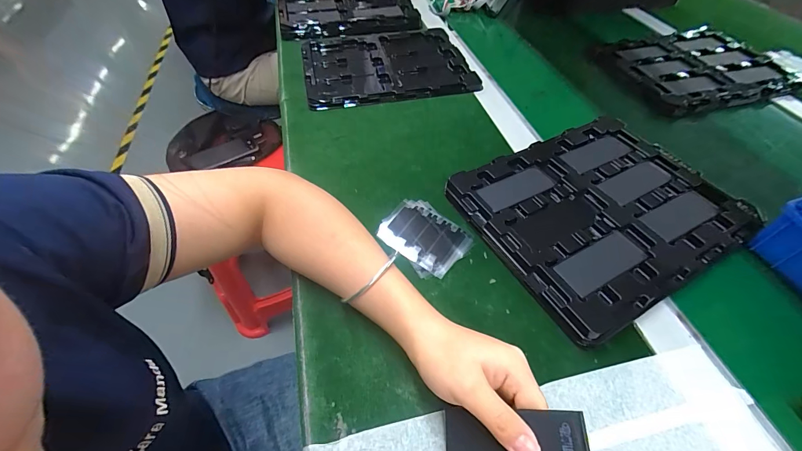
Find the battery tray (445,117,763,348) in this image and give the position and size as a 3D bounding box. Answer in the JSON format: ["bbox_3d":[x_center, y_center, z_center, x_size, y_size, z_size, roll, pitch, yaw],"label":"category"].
[{"bbox_3d":[0.221,-0.022,0.385,0.269,0.025,0.220,-24,55,-18],"label":"battery tray"}]

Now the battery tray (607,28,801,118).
[{"bbox_3d":[0.513,-0.277,0.596,0.268,0.019,0.217,-13,53,-10],"label":"battery tray"}]

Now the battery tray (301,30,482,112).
[{"bbox_3d":[-0.028,-0.285,0.600,0.273,0.020,0.237,-10,52,-8],"label":"battery tray"}]

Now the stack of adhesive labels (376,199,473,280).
[{"bbox_3d":[0.024,0.012,0.374,0.071,0.008,0.095,-37,60,-25],"label":"stack of adhesive labels"}]

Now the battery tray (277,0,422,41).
[{"bbox_3d":[-0.119,-0.492,0.763,0.292,0.028,0.281,-9,52,-7],"label":"battery tray"}]

